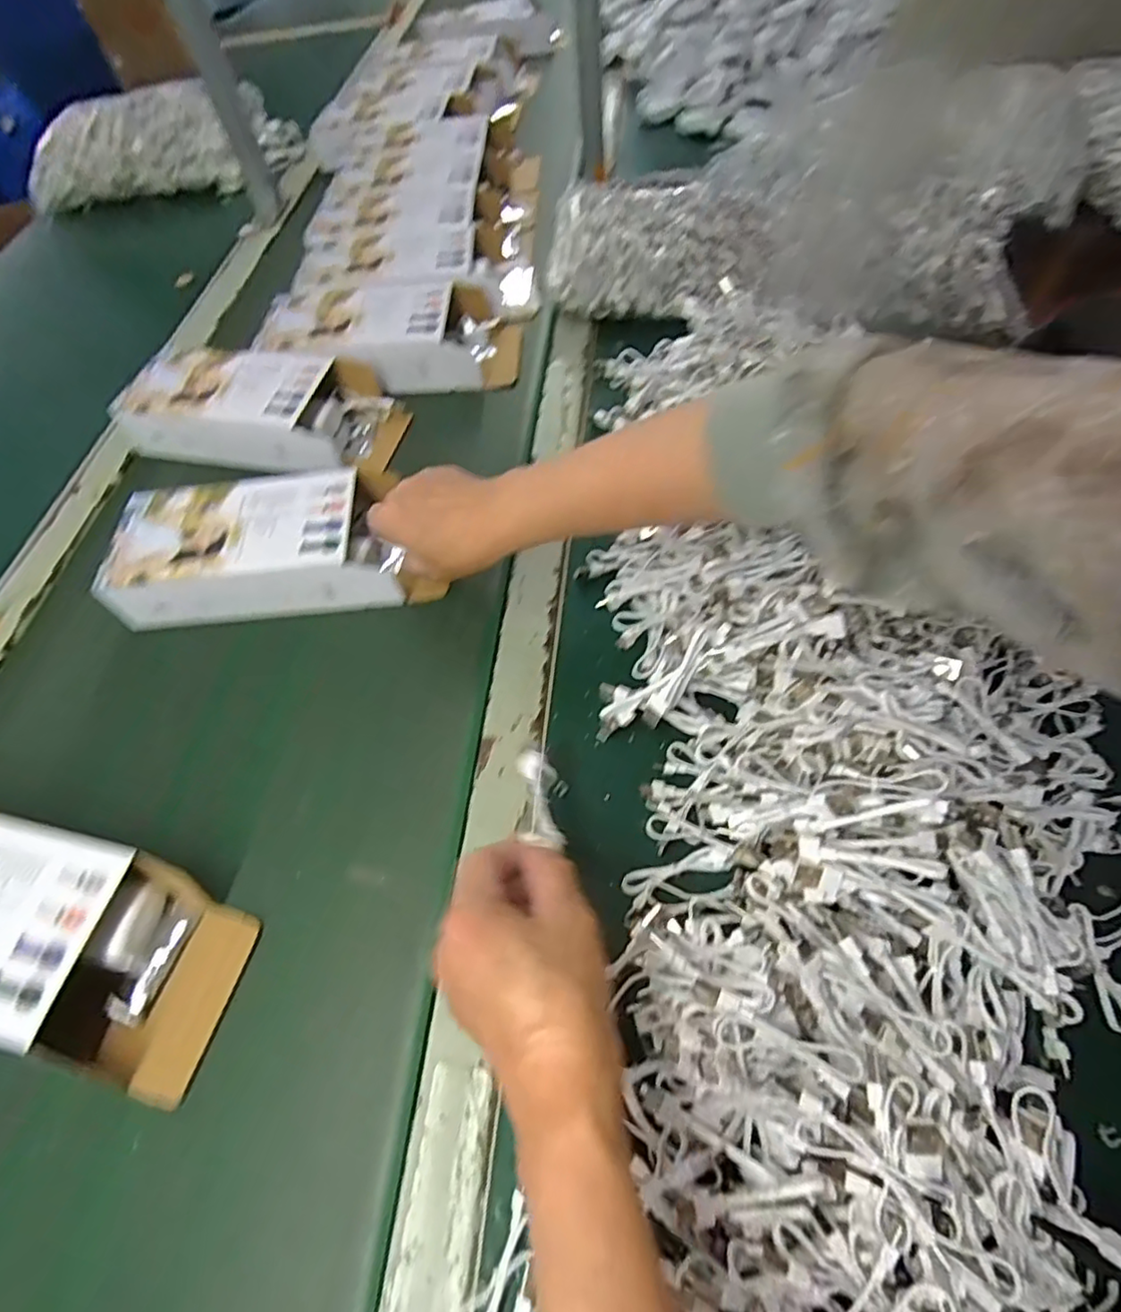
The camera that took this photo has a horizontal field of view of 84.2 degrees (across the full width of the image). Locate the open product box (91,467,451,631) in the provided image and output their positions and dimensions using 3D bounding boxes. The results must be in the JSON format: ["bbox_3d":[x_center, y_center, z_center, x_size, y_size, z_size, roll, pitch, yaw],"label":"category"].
[{"bbox_3d":[-0.224,-0.091,0.498,0.248,0.051,0.110,-5,66,-1],"label":"open product box"}]

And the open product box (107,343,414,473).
[{"bbox_3d":[-0.284,-0.243,0.600,0.268,0.051,0.125,10,66,6],"label":"open product box"}]

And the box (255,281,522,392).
[{"bbox_3d":[-0.173,-0.334,0.640,0.255,0.051,0.123,0,66,1],"label":"box"}]

